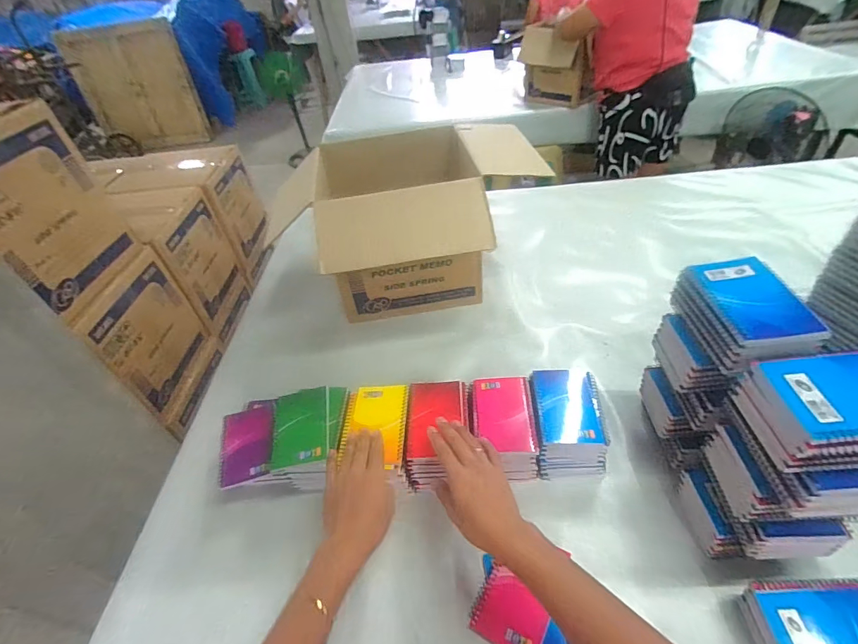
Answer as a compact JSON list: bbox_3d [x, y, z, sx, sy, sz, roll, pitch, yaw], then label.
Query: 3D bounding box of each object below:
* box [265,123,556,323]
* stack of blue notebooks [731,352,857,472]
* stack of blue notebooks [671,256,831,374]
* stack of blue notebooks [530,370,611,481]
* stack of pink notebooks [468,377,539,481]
[{"bbox_3d":[-0.038,-0.186,0.905,0.492,0.300,0.442,-5,43,3],"label":"box"},{"bbox_3d":[0.377,0.082,0.382,0.135,0.064,0.095,-2,43,7],"label":"stack of blue notebooks"},{"bbox_3d":[0.360,-0.009,0.483,0.097,0.058,0.144,-6,43,2],"label":"stack of blue notebooks"},{"bbox_3d":[0.210,0.156,0.646,0.098,0.086,0.143,-2,43,7],"label":"stack of blue notebooks"},{"bbox_3d":[0.113,0.164,0.648,0.092,0.076,0.141,-3,42,5],"label":"stack of pink notebooks"}]

